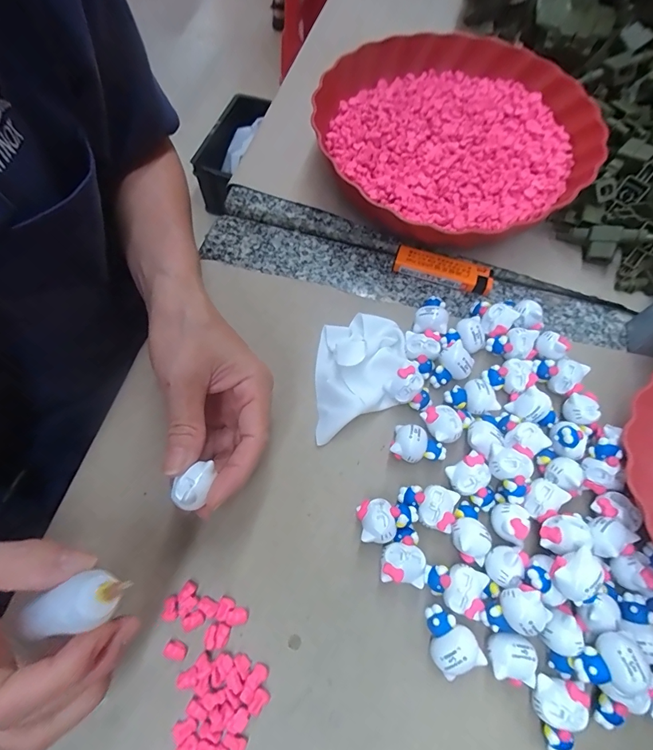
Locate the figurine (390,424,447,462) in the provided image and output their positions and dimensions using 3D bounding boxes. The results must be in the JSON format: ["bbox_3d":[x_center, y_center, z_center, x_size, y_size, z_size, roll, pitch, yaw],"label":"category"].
[{"bbox_3d":[0.062,0.047,0.271,0.036,0.019,0.024,9,66,3],"label":"figurine"}]

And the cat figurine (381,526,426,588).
[{"bbox_3d":[0.046,0.109,0.244,0.025,0.017,0.031,9,66,3],"label":"cat figurine"}]

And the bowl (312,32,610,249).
[{"bbox_3d":[0.114,-0.209,0.369,0.227,0.056,0.233,0,66,-1],"label":"bowl"}]

